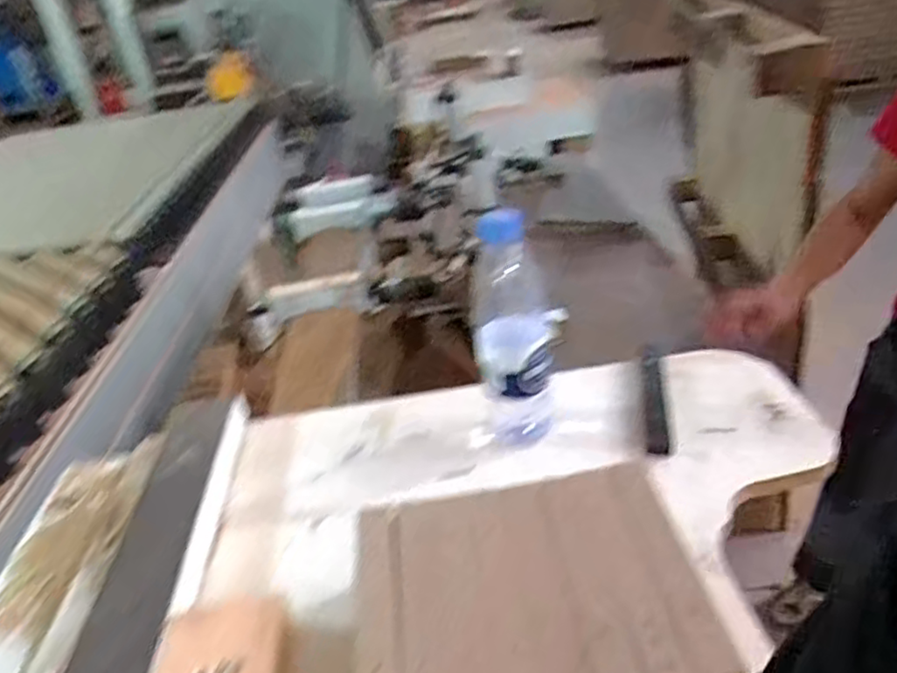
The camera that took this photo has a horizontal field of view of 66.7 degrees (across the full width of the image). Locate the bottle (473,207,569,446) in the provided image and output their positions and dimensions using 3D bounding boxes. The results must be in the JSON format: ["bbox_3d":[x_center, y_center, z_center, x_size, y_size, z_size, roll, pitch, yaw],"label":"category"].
[{"bbox_3d":[0.064,-0.005,0.627,0.075,0.218,0.055,-8,31,2],"label":"bottle"}]

